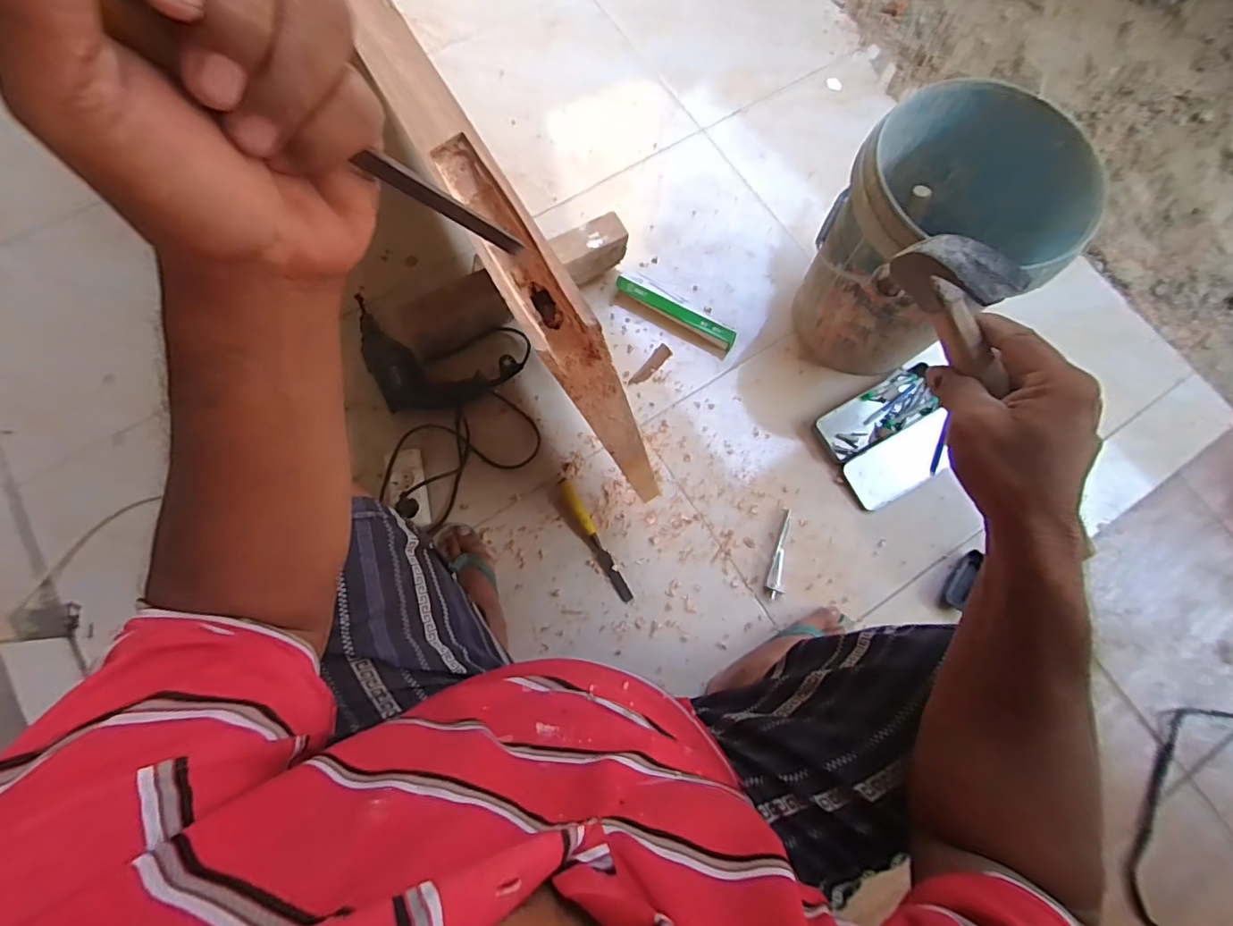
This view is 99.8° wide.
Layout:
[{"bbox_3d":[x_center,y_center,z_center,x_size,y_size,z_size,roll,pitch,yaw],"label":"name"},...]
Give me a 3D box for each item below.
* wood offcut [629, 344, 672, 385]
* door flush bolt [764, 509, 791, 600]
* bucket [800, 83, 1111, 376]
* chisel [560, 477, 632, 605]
[{"bbox_3d":[0.066,-0.187,1.000,0.027,0.004,0.104,42,79,8],"label":"wood offcut"},{"bbox_3d":[0.279,0.156,0.891,0.027,0.017,0.151,11,76,1],"label":"door flush bolt"},{"bbox_3d":[0.497,-0.358,0.856,0.298,0.342,0.327,0,76,-1],"label":"bucket"},{"bbox_3d":[-0.036,0.133,0.900,0.024,0.017,0.233,-28,79,-8],"label":"chisel"}]

